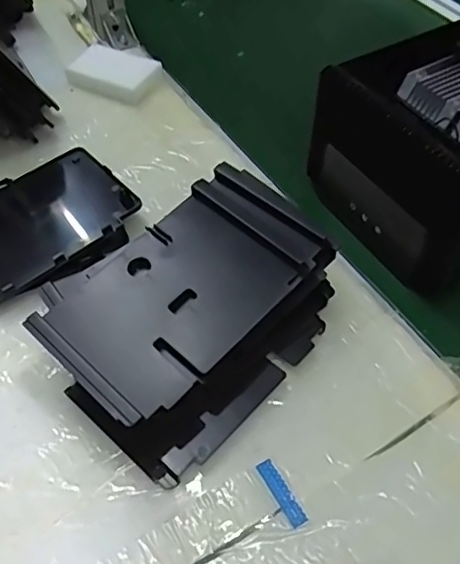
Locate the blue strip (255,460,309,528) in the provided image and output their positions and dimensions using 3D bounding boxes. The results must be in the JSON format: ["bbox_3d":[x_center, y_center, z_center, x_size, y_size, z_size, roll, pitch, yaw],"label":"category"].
[{"bbox_3d":[0.036,0.147,0.403,0.011,0.004,0.050,-25,56,-18],"label":"blue strip"}]

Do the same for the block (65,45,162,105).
[{"bbox_3d":[-0.139,-0.250,0.690,0.097,0.021,0.067,22,56,16],"label":"block"}]

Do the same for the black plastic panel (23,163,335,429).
[{"bbox_3d":[-0.031,0.000,0.445,0.124,0.022,0.218,37,61,25],"label":"black plastic panel"}]

